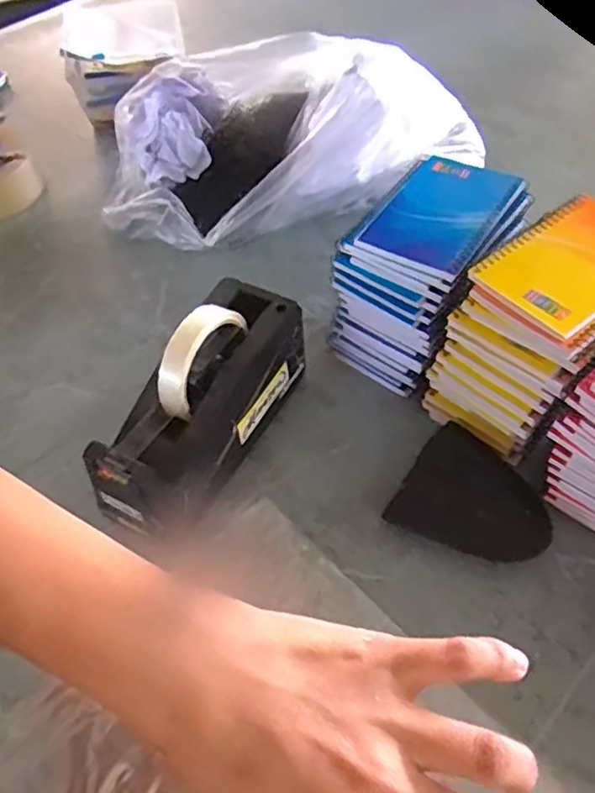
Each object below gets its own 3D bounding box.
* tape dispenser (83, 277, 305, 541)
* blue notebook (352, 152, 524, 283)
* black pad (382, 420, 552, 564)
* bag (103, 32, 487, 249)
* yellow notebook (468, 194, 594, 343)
[{"bbox_3d":[-0.071,0.003,0.484,0.077,0.122,0.197,21,58,18],"label":"tape dispenser"},{"bbox_3d":[0.112,-0.143,0.489,0.082,0.008,0.130,27,60,21],"label":"blue notebook"},{"bbox_3d":[0.133,0.079,0.467,0.102,0.033,0.086,29,58,23],"label":"black pad"},{"bbox_3d":[-0.009,-0.308,0.703,0.421,0.137,0.237,-19,55,-10],"label":"bag"},{"bbox_3d":[0.192,-0.094,0.438,0.134,0.007,0.084,-35,59,-20],"label":"yellow notebook"}]

